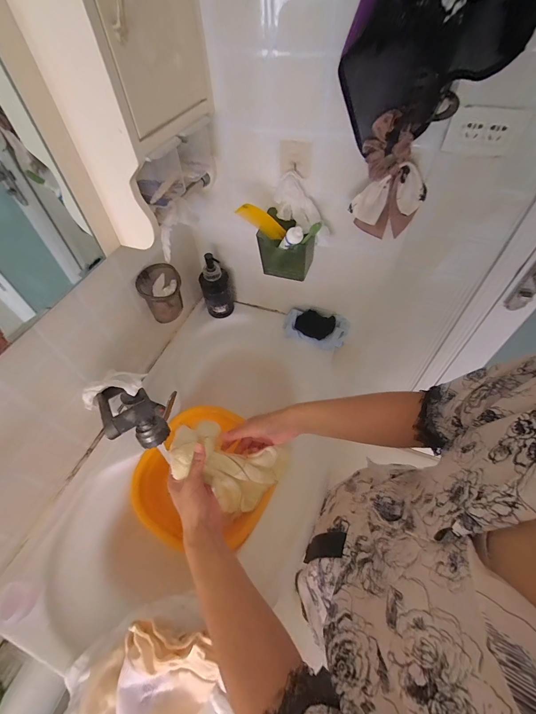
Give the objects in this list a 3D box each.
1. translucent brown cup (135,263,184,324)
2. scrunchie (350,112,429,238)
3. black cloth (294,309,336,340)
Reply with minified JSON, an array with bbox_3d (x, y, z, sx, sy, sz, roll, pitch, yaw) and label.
[{"bbox_3d":[-0.227,-0.134,0.677,0.090,0.098,0.082,-1,54,2],"label":"translucent brown cup"},{"bbox_3d":[0.203,-0.282,0.507,0.108,0.163,0.059,20,57,17],"label":"scrunchie"},{"bbox_3d":[0.124,-0.086,0.815,0.099,0.031,0.065,14,56,13],"label":"black cloth"}]

